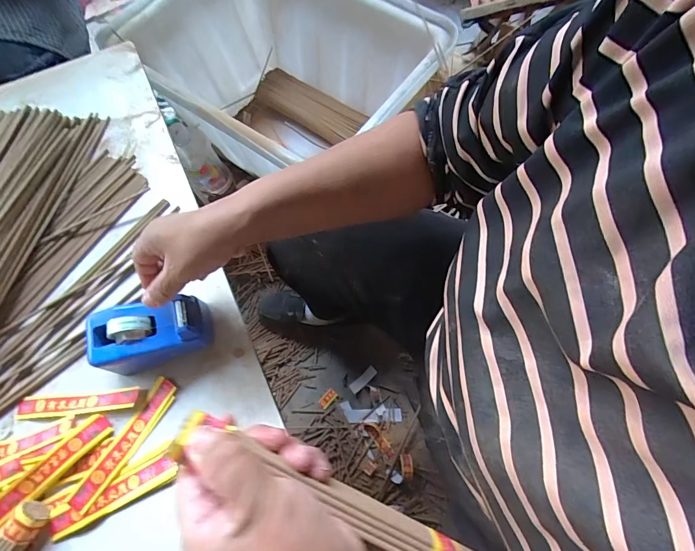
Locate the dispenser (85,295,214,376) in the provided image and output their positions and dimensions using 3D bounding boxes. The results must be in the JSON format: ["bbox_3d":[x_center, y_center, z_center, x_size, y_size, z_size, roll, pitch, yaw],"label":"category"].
[{"bbox_3d":[-0.189,0.054,0.368,0.101,0.055,0.057,-16,70,-4],"label":"dispenser"}]

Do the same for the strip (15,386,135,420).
[{"bbox_3d":[-0.266,0.125,0.371,0.119,0.005,0.021,-6,69,0],"label":"strip"}]

